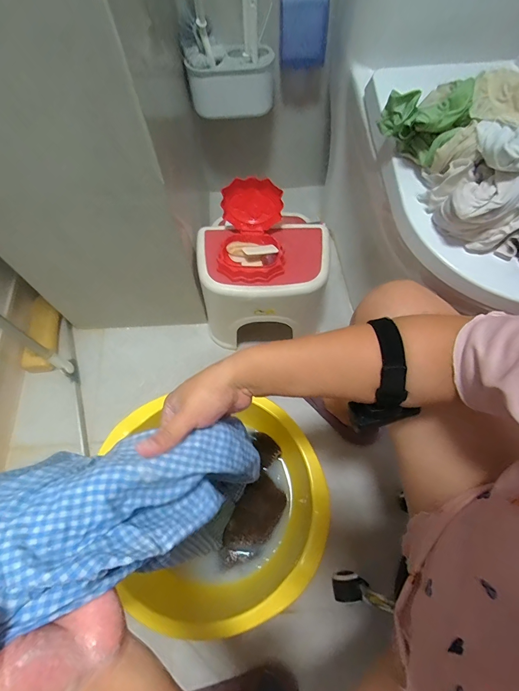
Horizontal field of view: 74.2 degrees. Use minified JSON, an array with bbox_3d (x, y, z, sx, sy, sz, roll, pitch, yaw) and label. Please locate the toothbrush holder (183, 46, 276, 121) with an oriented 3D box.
[{"bbox_3d":[-0.060,-0.560,0.748,0.181,0.110,0.092,-2,65,0],"label":"toothbrush holder"}]

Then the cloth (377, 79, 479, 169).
[{"bbox_3d":[0.224,-0.298,0.454,0.082,0.071,0.104,-27,68,-11],"label":"cloth"}]

